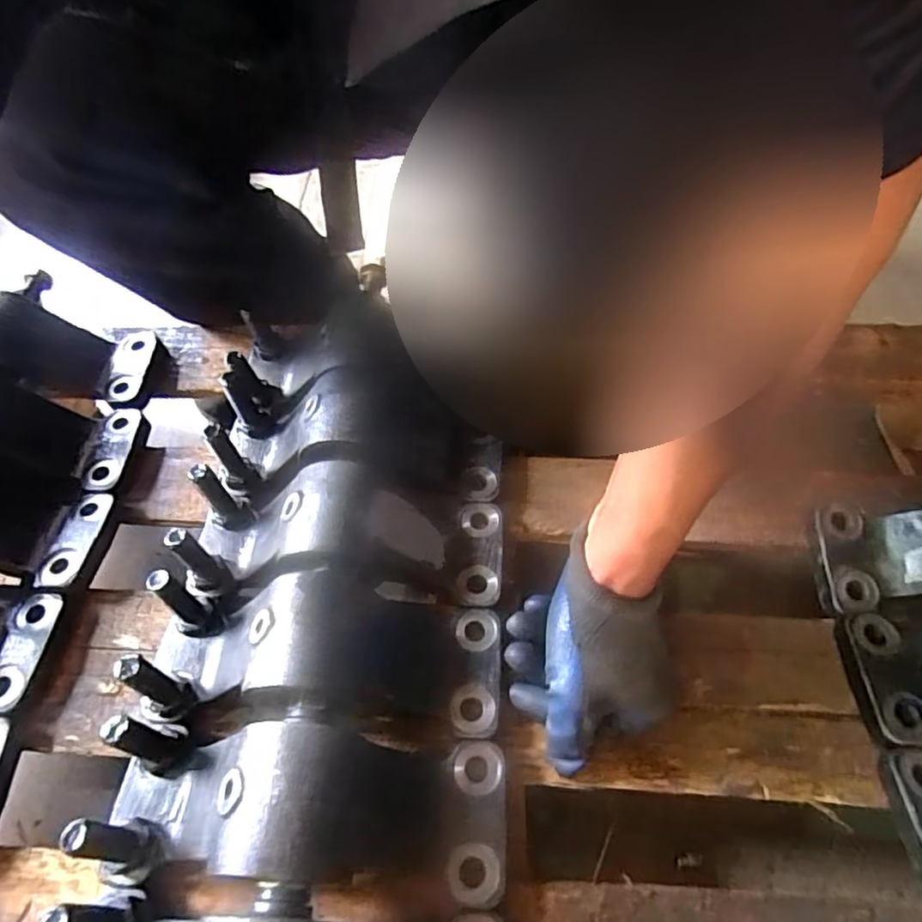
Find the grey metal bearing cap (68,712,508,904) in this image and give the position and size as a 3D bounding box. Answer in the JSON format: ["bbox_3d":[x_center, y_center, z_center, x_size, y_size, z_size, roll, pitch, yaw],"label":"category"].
[{"bbox_3d":[-0.087,0.184,0.329,0.217,0.088,0.074,1,53,3],"label":"grey metal bearing cap"}]

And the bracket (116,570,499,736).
[{"bbox_3d":[-0.092,0.109,0.373,0.229,0.065,0.085,4,54,5],"label":"bracket"}]

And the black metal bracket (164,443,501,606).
[{"bbox_3d":[-0.085,0.045,0.426,0.224,0.080,0.092,1,53,3],"label":"black metal bracket"}]

